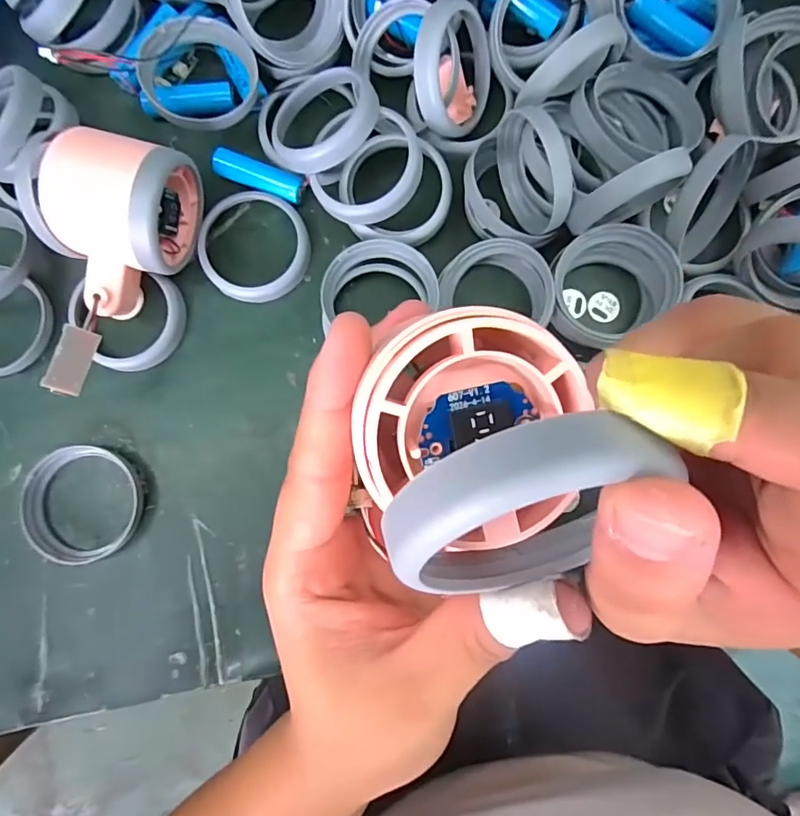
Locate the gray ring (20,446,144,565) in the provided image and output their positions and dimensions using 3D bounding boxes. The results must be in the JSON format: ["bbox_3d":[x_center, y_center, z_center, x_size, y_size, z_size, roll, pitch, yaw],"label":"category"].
[{"bbox_3d":[-0.162,0.049,0.265,0.055,0.014,0.058,0,86,1],"label":"gray ring"}]

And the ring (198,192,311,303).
[{"bbox_3d":[-0.078,-0.087,0.277,0.057,0.011,0.057,0,86,1],"label":"ring"}]

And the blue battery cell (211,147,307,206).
[{"bbox_3d":[-0.075,-0.123,0.278,0.050,0.012,0.015,19,87,2],"label":"blue battery cell"}]

